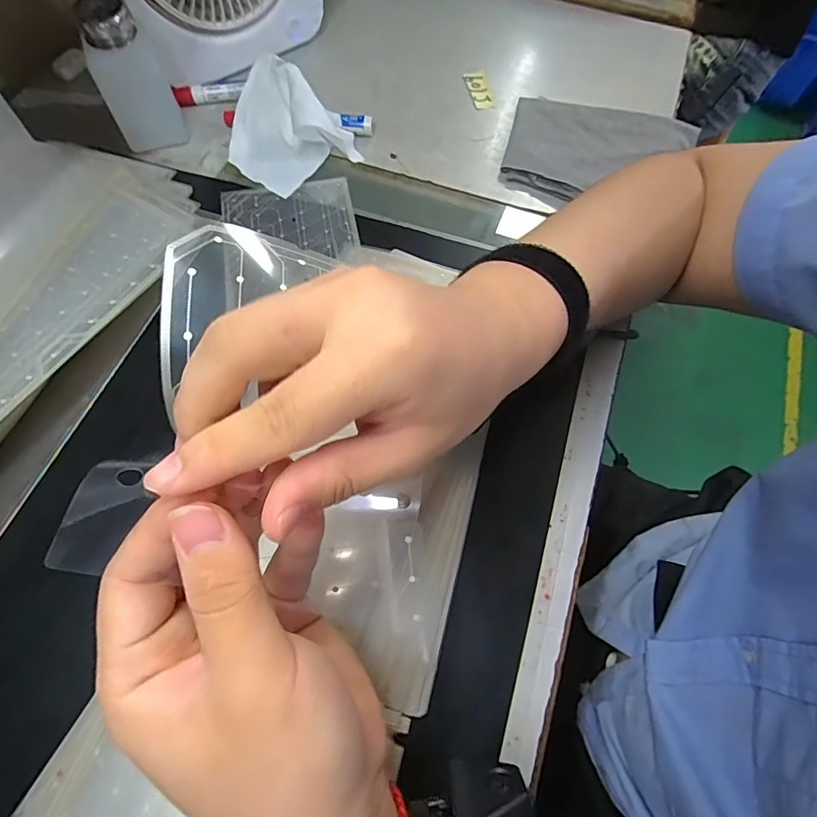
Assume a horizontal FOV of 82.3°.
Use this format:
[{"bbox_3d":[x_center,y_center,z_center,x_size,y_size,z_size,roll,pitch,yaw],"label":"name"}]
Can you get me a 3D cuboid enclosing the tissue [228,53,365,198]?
[{"bbox_3d":[-0.113,-0.257,0.418,0.122,0.046,0.102,36,70,14],"label":"tissue"}]

